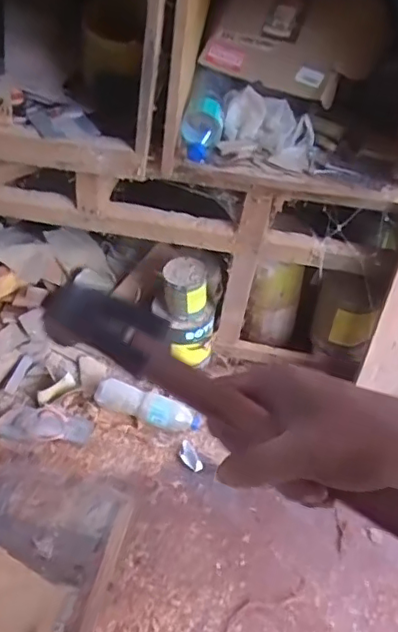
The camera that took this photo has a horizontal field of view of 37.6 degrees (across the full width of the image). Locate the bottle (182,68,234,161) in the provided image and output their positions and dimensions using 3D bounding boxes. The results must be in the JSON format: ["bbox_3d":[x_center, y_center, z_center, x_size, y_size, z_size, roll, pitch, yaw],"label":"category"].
[{"bbox_3d":[0.012,-0.394,1.150,0.078,0.084,0.243,10,61,3],"label":"bottle"}]

